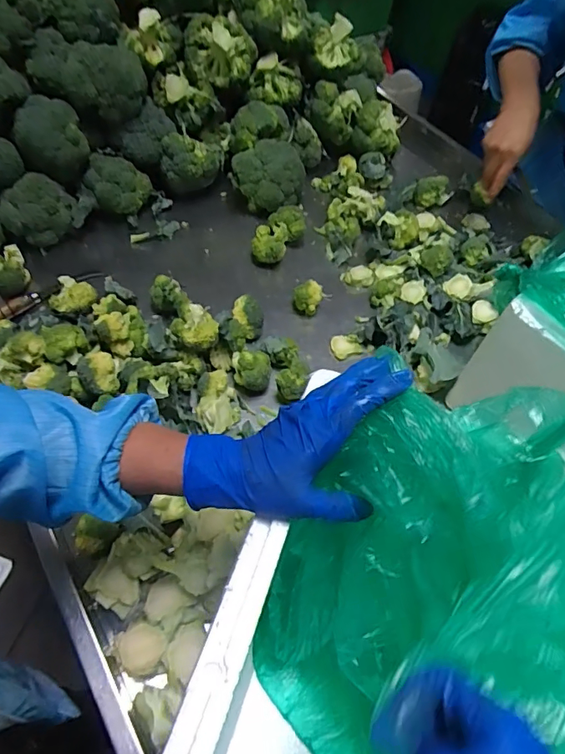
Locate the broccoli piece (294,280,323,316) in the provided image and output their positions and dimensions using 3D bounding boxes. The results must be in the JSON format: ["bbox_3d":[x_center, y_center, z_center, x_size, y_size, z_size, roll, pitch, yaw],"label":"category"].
[{"bbox_3d":[0.044,-0.142,0.826,0.050,0.053,0.058,5,56,-2],"label":"broccoli piece"}]

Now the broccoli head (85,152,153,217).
[{"bbox_3d":[-0.309,-0.362,0.892,0.119,0.081,0.082,-14,59,-14],"label":"broccoli head"}]

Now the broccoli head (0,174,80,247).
[{"bbox_3d":[-0.432,-0.297,0.838,0.126,0.093,0.076,-29,64,-22],"label":"broccoli head"}]

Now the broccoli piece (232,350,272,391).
[{"bbox_3d":[-0.047,-0.016,0.709,0.055,0.048,0.063,-6,57,-9],"label":"broccoli piece"}]

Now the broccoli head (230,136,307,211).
[{"bbox_3d":[-0.023,-0.404,0.954,0.121,0.107,0.130,2,56,-4],"label":"broccoli head"}]

